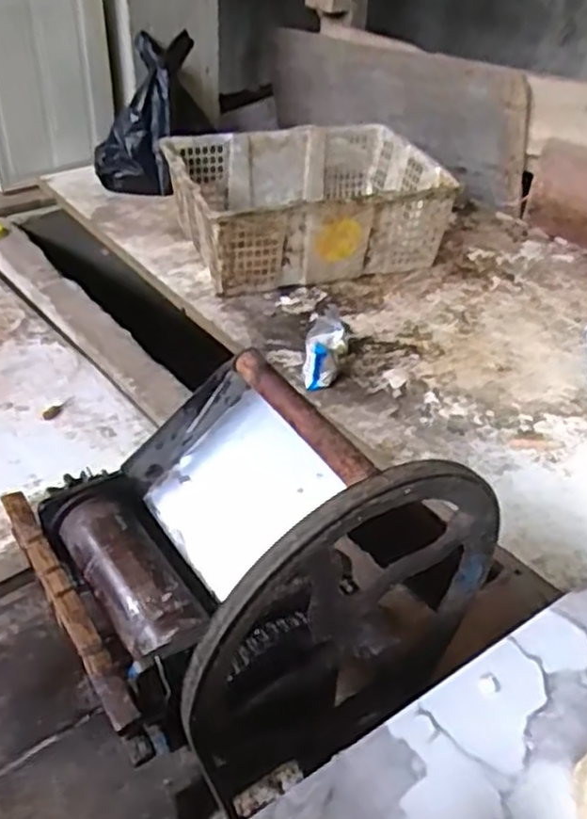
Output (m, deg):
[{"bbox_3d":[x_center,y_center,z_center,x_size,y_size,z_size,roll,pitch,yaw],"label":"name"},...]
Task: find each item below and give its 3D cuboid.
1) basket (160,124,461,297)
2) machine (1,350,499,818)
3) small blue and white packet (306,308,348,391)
[{"bbox_3d":[0.020,-0.381,1.420,0.472,0.194,0.370,-11,41,-18],"label":"basket"},{"bbox_3d":[-0.040,0.096,0.557,0.280,0.234,0.257,-24,46,-31],"label":"machine"},{"bbox_3d":[0.047,-0.087,1.111,0.063,0.059,0.157,6,39,3],"label":"small blue and white packet"}]

